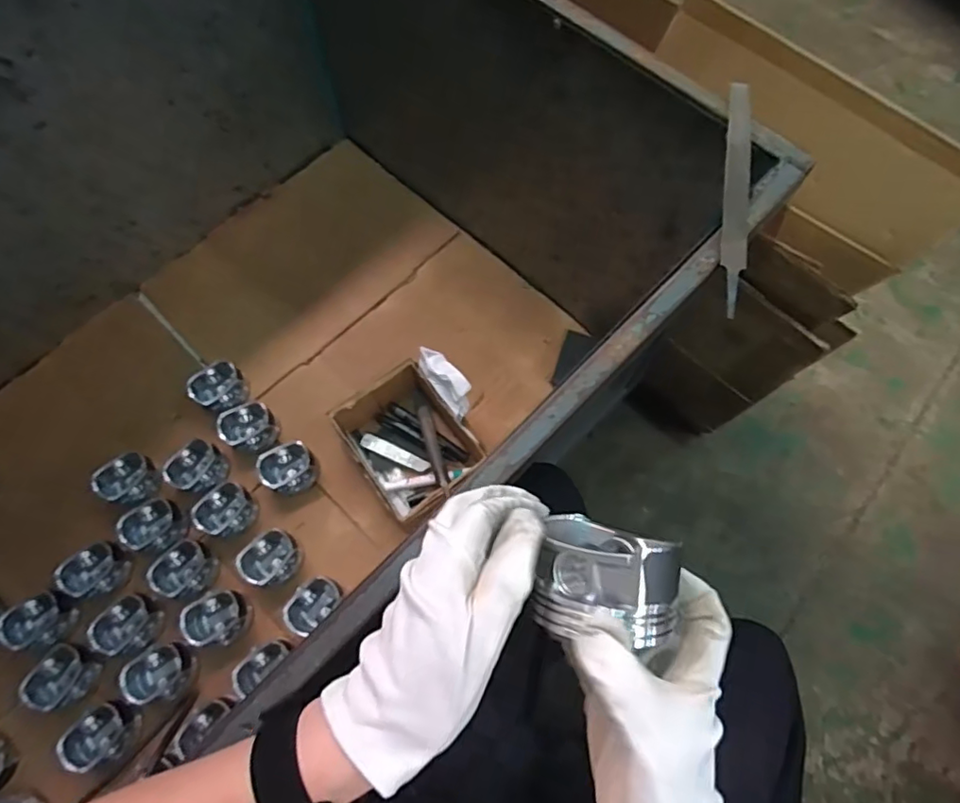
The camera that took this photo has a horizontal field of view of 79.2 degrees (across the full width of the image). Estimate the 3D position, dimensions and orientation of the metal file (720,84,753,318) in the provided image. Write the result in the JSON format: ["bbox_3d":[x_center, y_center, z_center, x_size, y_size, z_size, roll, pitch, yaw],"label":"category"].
[{"bbox_3d":[0.217,-0.178,0.487,0.024,0.013,0.233,9,70,4],"label":"metal file"}]

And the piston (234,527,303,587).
[{"bbox_3d":[-0.301,0.228,0.842,0.077,0.058,0.080,40,75,14],"label":"piston"}]

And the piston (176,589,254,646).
[{"bbox_3d":[-0.366,0.300,0.809,0.077,0.056,0.072,12,70,5],"label":"piston"}]

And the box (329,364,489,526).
[{"bbox_3d":[-0.106,0.061,0.871,0.155,0.091,0.185,-34,73,-11],"label":"box"}]

